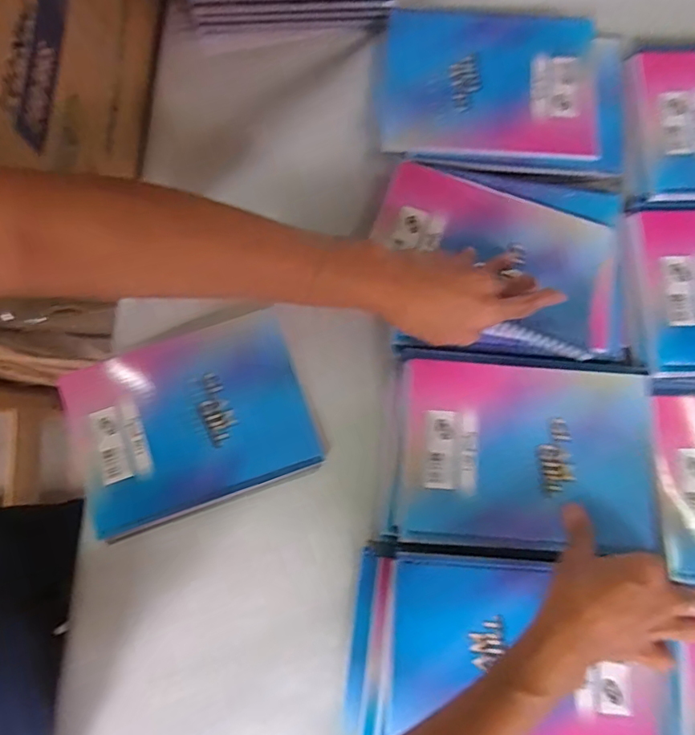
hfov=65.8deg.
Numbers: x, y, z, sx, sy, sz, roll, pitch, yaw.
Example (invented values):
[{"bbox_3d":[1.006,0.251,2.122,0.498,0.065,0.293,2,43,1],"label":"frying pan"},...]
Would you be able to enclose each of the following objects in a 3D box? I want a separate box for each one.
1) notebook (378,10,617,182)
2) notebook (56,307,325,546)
[{"bbox_3d":[0.146,-0.263,0.513,0.223,0.012,0.163,4,81,2],"label":"notebook"},{"bbox_3d":[-0.134,0.047,0.462,0.194,0.017,0.147,-19,79,-4],"label":"notebook"}]

